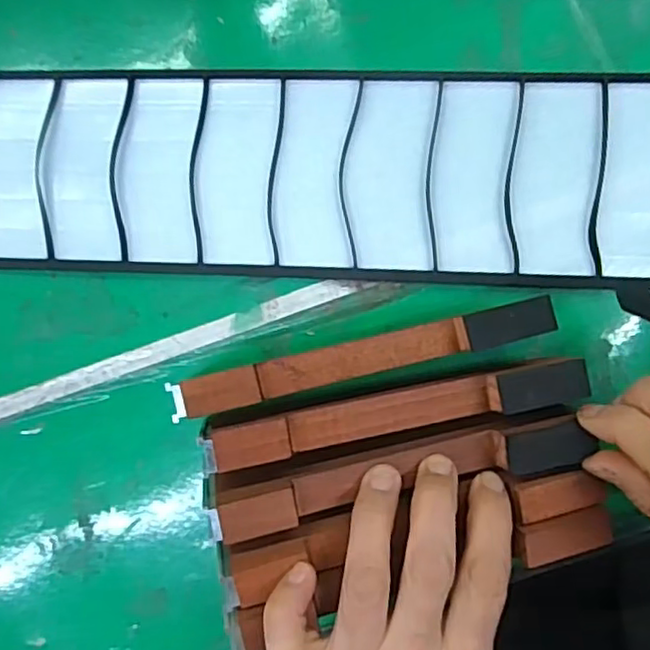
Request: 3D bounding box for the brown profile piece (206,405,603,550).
[{"bbox_3d":[0.030,0.056,0.249,0.139,0.018,0.022,-11,88,-6],"label":"brown profile piece"}]

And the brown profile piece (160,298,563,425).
[{"bbox_3d":[0.016,0.012,0.251,0.148,0.015,0.014,-13,87,-8],"label":"brown profile piece"}]

